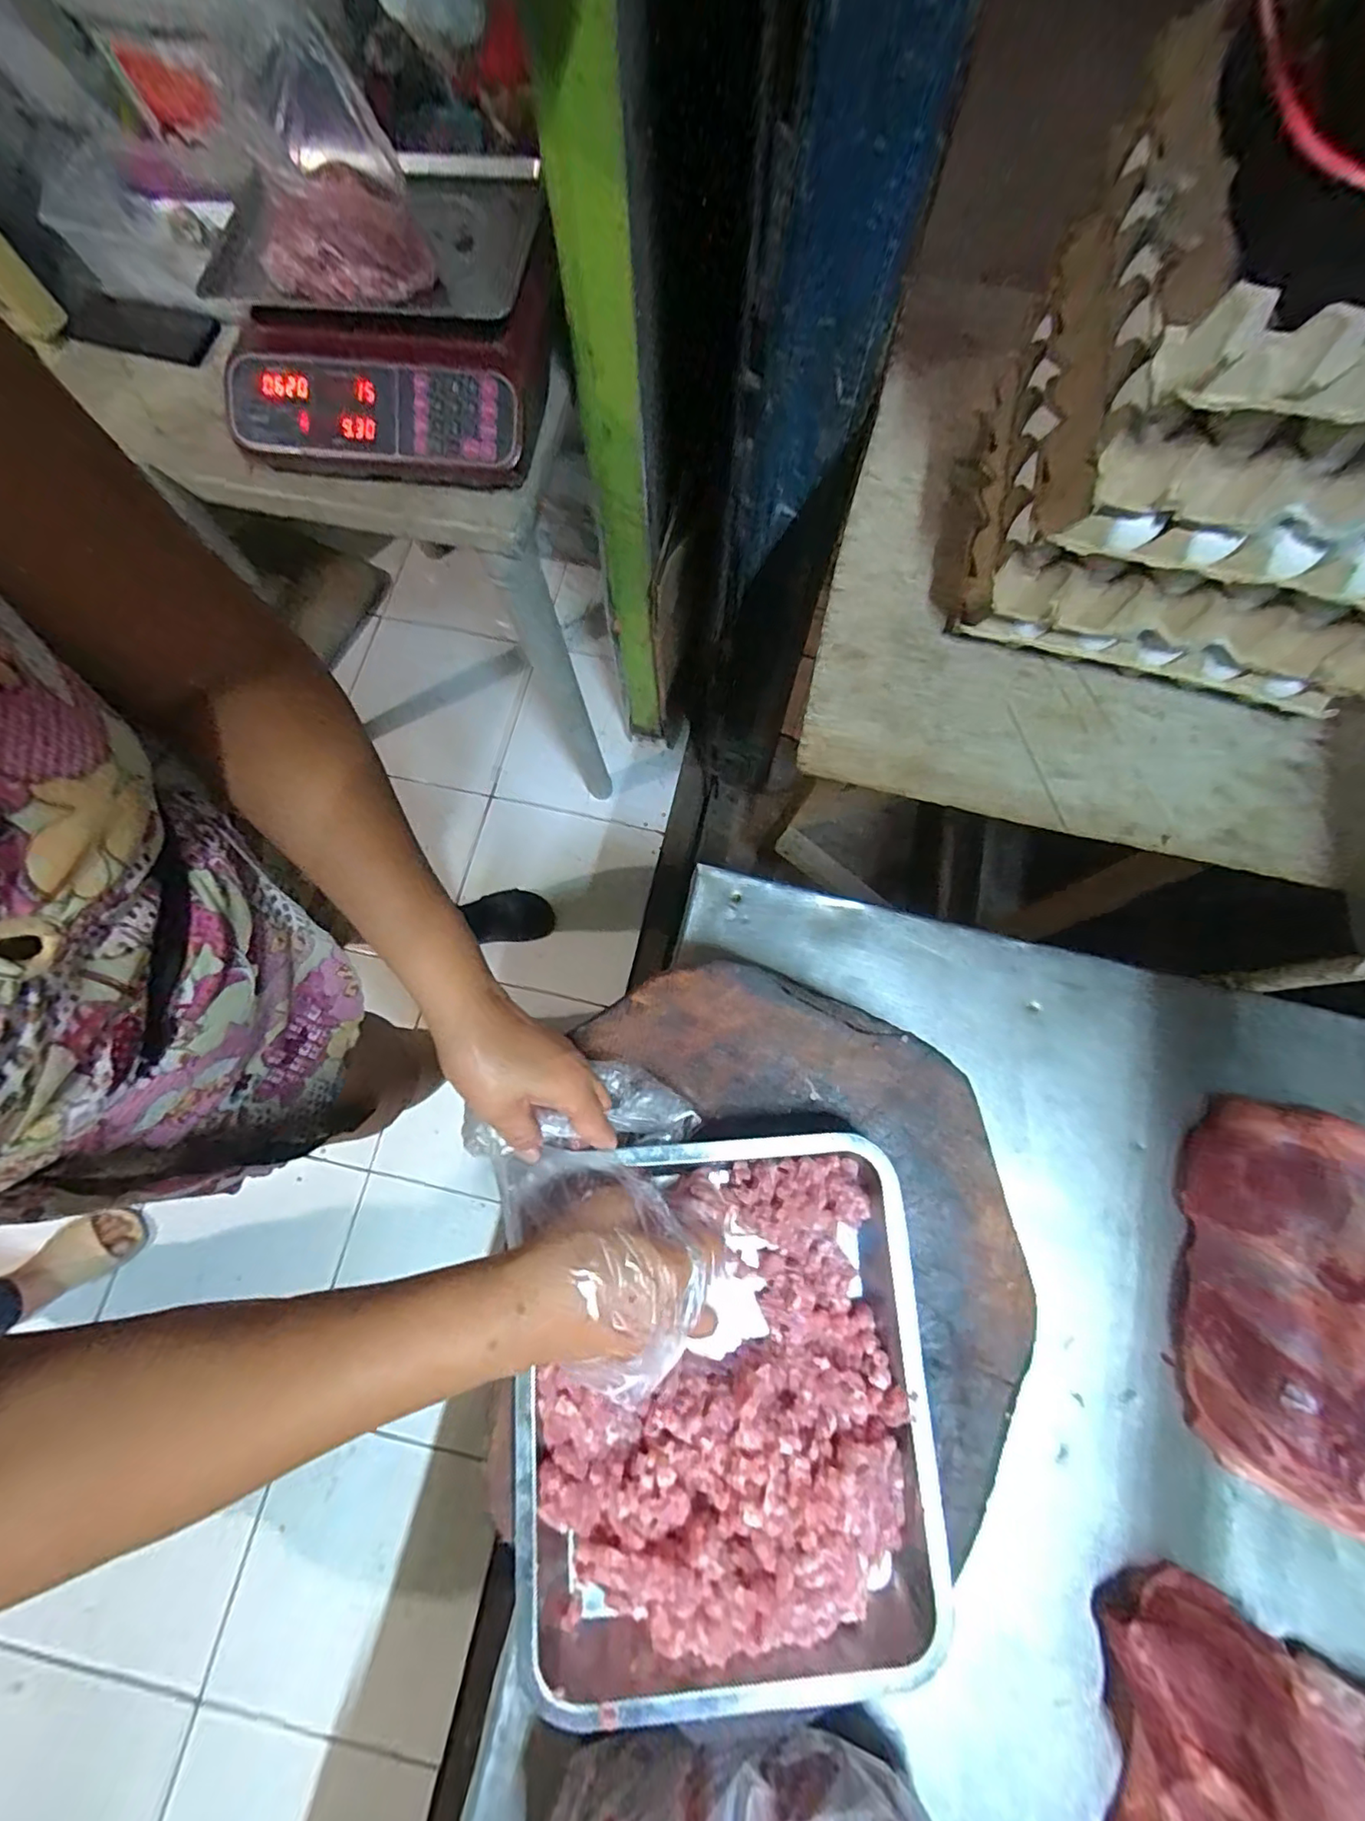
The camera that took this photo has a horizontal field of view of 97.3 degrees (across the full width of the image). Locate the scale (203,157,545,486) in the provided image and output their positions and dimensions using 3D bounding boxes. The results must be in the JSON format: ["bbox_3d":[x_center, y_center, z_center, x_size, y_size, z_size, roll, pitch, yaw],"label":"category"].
[{"bbox_3d":[-0.298,-0.639,0.649,0.313,0.098,0.325,11,76,3],"label":"scale"}]

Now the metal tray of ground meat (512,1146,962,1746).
[{"bbox_3d":[0.029,0.309,0.374,0.252,0.077,0.306,-4,76,0],"label":"metal tray of ground meat"}]

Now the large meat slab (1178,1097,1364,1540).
[{"bbox_3d":[0.509,0.323,0.491,0.167,0.047,0.311,10,76,3],"label":"large meat slab"}]

